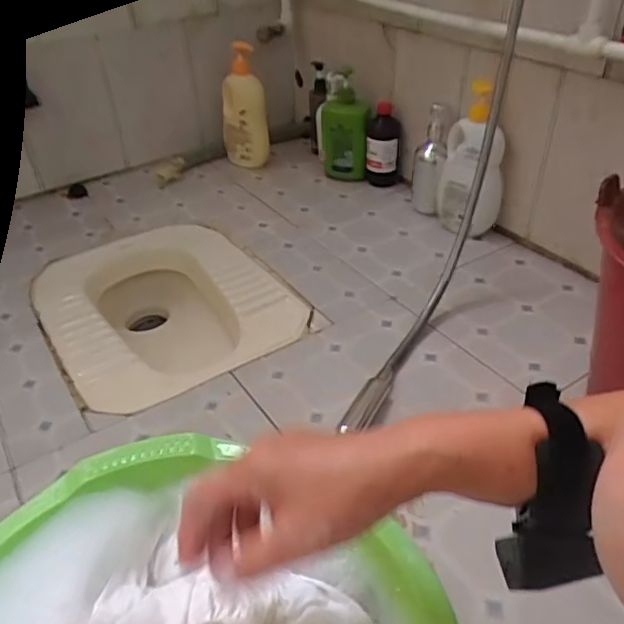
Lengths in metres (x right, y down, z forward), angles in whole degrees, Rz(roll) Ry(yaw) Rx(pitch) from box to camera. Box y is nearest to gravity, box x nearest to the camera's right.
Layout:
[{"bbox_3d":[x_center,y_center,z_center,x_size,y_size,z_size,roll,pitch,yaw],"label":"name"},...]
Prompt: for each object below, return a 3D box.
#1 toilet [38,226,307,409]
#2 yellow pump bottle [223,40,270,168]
[{"bbox_3d":[-0.250,0.059,1.050,0.375,0.233,0.444,-24,42,-26],"label":"toilet"},{"bbox_3d":[-0.155,-0.453,1.309,0.104,0.277,0.089,-8,39,-4],"label":"yellow pump bottle"}]

